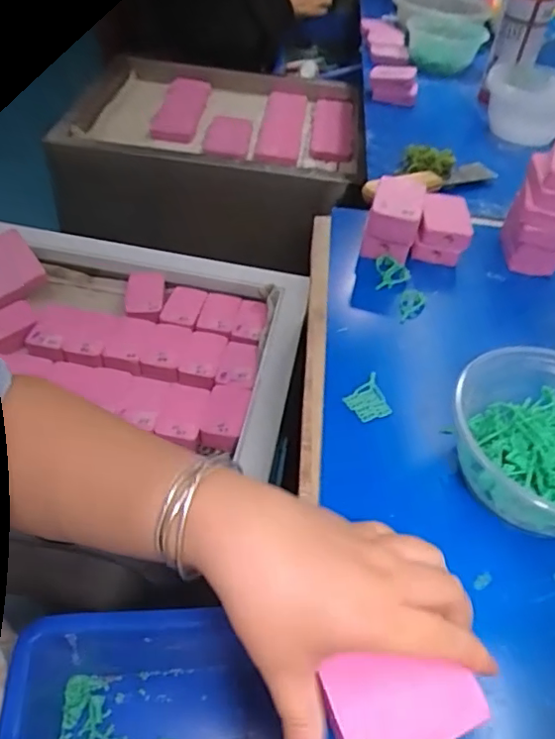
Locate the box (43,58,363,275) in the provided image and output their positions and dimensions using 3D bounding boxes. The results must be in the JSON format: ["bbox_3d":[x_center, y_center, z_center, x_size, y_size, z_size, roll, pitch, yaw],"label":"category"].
[{"bbox_3d":[-0.098,-0.398,1.041,0.456,0.151,0.459,10,46,2],"label":"box"}]

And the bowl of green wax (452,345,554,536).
[{"bbox_3d":[0.183,0.050,0.385,0.127,0.062,0.123,4,46,-4],"label":"bowl of green wax"}]

